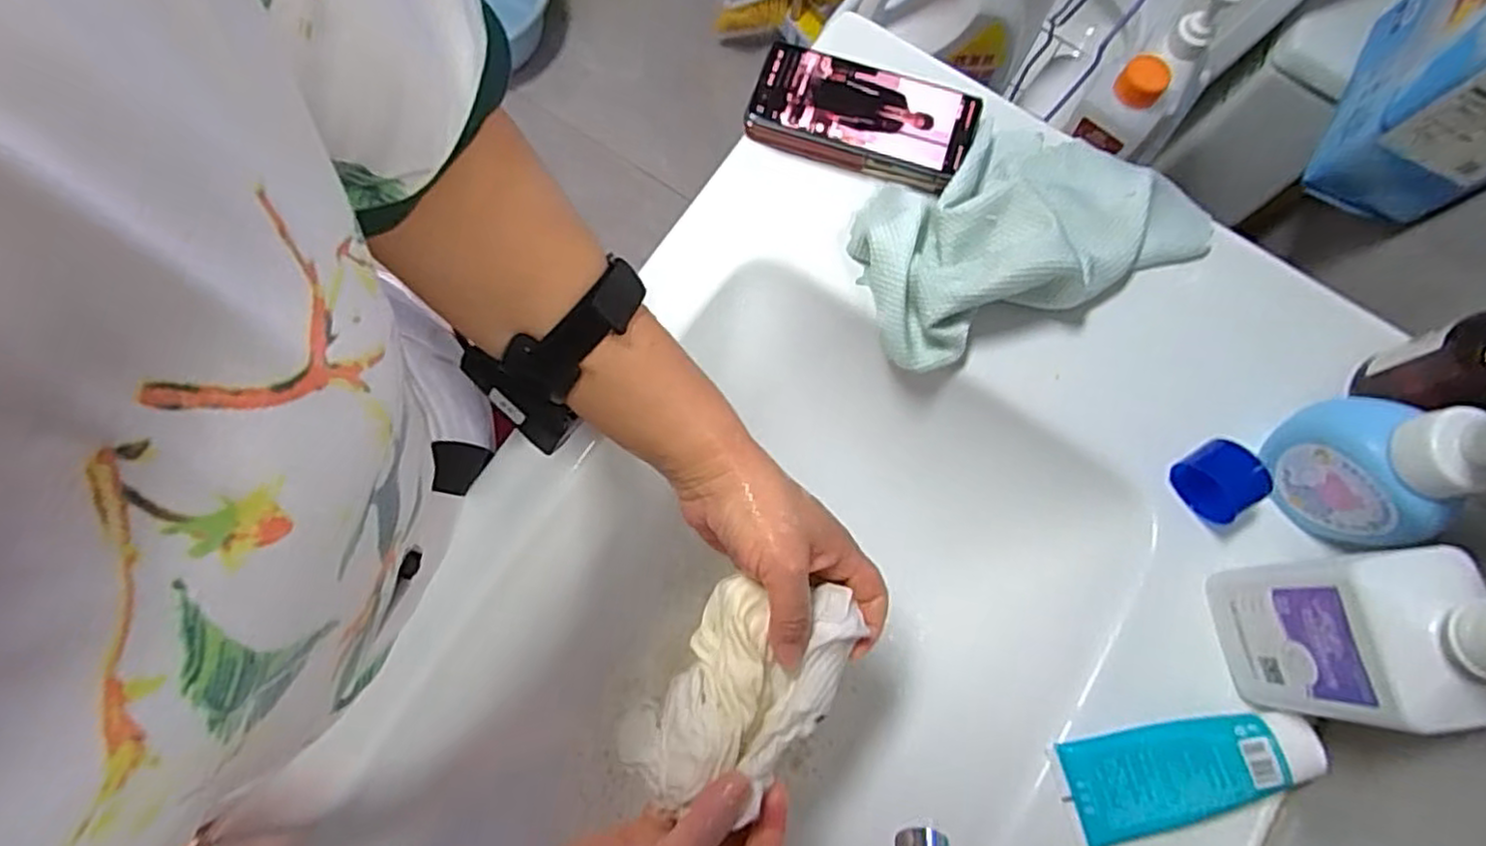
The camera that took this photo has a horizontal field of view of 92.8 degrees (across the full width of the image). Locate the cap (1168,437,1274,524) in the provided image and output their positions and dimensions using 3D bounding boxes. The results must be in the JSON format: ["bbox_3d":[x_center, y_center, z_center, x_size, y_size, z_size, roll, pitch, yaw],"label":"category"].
[{"bbox_3d":[0.304,0.036,0.452,0.035,0.032,0.044,-34,80,-8],"label":"cap"}]

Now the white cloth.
[{"bbox_3d":[-0.002,0.146,0.392,0.080,0.054,0.138,35,79,6],"label":"white cloth"}]

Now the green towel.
[{"bbox_3d":[0.194,-0.143,0.482,0.242,0.053,0.140,-24,79,-6],"label":"green towel"}]

